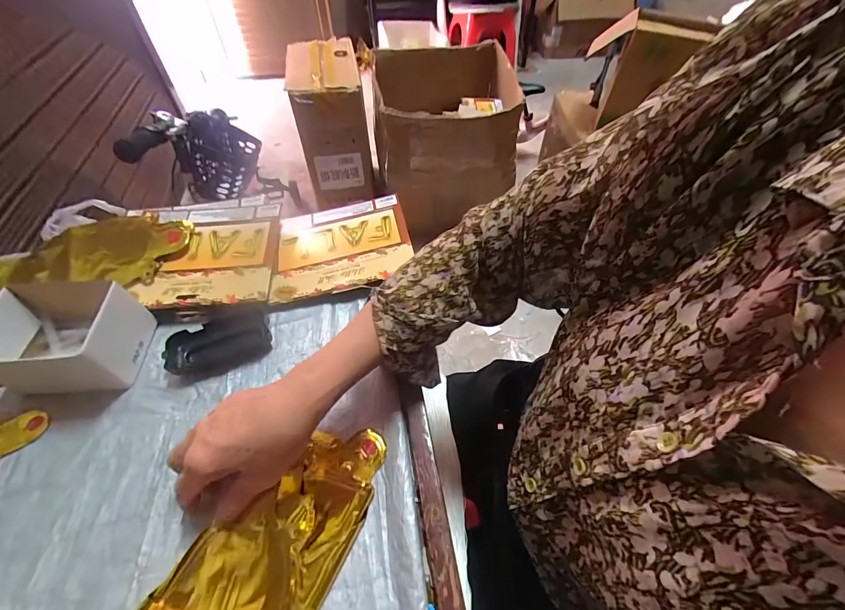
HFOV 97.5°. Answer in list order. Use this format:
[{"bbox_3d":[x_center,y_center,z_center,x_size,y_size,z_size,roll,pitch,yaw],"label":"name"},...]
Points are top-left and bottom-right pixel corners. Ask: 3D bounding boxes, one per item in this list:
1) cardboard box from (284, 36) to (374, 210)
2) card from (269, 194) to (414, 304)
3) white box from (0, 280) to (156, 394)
[{"bbox_3d":[-0.376,-0.753,1.577,0.270,0.494,0.464,-8,52,-6],"label":"cardboard box"},{"bbox_3d":[-0.112,-0.087,0.516,0.180,0.013,0.167,-11,53,0],"label":"card"},{"bbox_3d":[-0.382,0.039,0.402,0.120,0.081,0.101,-3,51,-1],"label":"white box"}]

